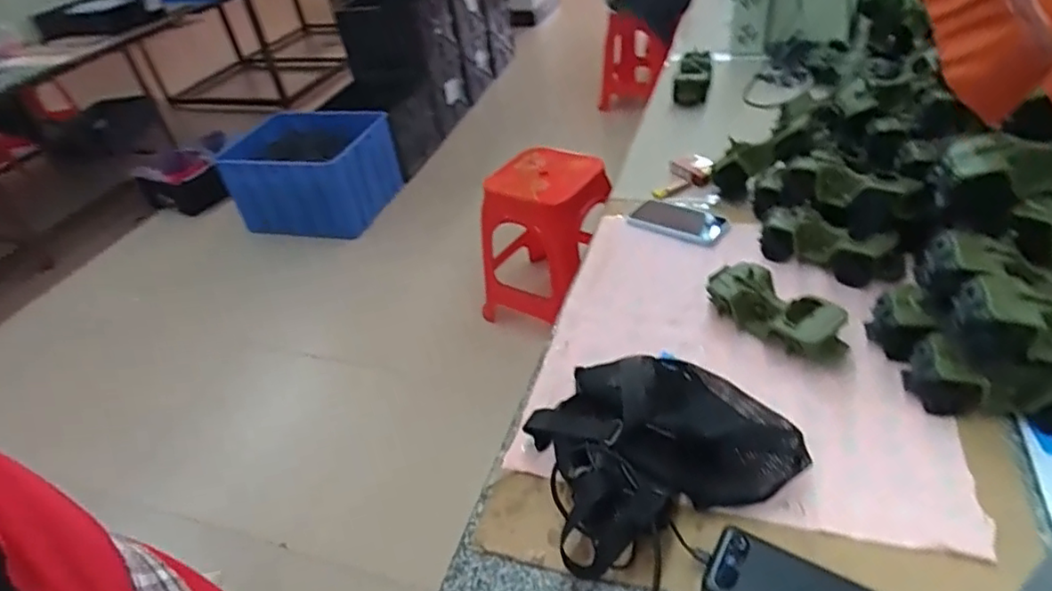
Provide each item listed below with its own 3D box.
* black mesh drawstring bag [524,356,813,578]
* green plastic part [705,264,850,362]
[{"bbox_3d":[0.136,0.159,0.671,0.253,0.103,0.192,-20,41,-15],"label":"black mesh drawstring bag"},{"bbox_3d":[0.327,0.023,0.813,0.074,0.071,0.184,-23,42,-18],"label":"green plastic part"}]

